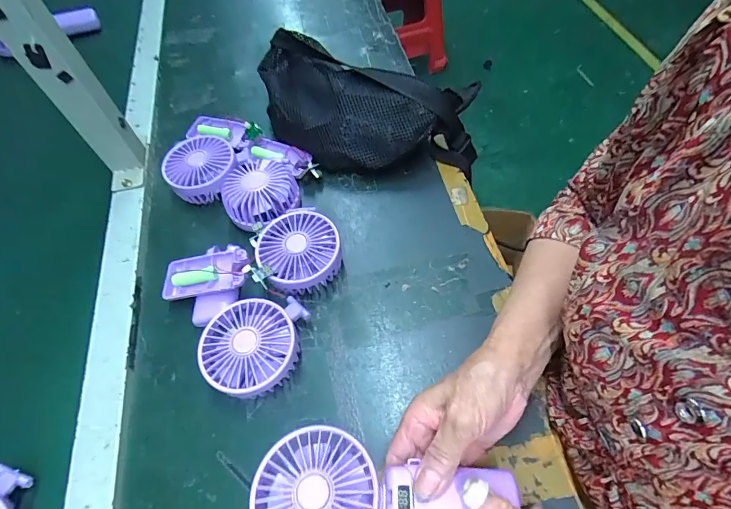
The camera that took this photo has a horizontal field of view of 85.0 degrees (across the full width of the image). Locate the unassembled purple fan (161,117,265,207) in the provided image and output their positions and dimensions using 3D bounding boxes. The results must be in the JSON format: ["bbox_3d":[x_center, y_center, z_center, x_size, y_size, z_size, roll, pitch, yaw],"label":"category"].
[{"bbox_3d":[-0.193,-0.136,0.512,0.104,0.038,0.153,-3,59,3],"label":"unassembled purple fan"}]

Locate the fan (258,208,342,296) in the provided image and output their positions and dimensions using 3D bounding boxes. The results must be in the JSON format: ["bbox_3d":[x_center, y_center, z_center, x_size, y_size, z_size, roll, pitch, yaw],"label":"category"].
[{"bbox_3d":[-0.069,-0.002,0.421,0.080,0.046,0.091,-30,61,-13],"label":"fan"}]

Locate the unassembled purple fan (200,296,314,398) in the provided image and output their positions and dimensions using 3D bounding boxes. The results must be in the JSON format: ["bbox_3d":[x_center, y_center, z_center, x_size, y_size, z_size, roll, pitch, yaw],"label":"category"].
[{"bbox_3d":[-0.103,0.088,0.372,0.084,0.044,0.090,-2,59,3],"label":"unassembled purple fan"}]

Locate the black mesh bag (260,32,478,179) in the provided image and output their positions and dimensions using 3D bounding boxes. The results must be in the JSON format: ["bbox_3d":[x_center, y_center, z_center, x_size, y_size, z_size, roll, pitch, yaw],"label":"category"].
[{"bbox_3d":[-0.011,-0.176,0.497,0.288,0.083,0.132,17,62,14],"label":"black mesh bag"}]

